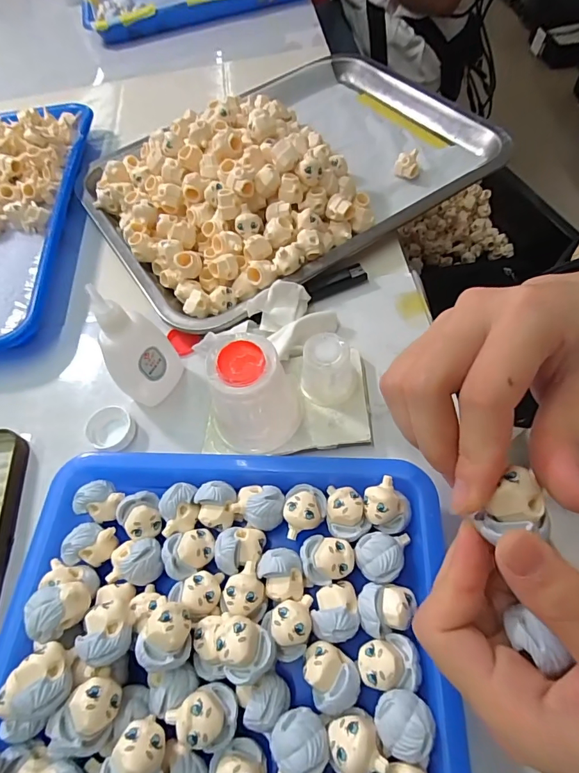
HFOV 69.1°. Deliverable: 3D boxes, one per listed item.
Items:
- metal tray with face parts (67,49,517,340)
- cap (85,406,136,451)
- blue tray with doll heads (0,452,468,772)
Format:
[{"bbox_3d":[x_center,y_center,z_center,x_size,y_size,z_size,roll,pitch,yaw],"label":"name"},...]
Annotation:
[{"bbox_3d":[-0.002,-0.213,0.379,0.348,0.056,0.257,-32,64,-13],"label":"metal tray with face parts"},{"bbox_3d":[-0.121,0.029,0.284,0.034,0.010,0.029,29,67,18],"label":"cap"},{"bbox_3d":[-0.035,0.117,0.204,0.214,0.042,0.171,1,61,5],"label":"blue tray with doll heads"}]

